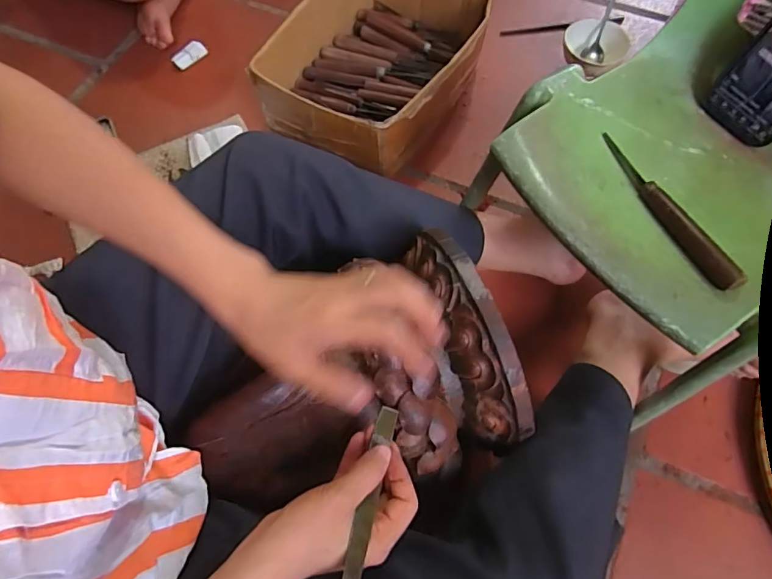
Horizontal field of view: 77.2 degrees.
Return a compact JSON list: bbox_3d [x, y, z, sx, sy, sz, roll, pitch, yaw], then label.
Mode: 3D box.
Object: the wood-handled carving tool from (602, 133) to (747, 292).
[{"bbox_3d":[0.245,-0.075,0.425,0.020,0.027,0.179,-21,68,-8],"label":"wood-handled carving tool"}]

